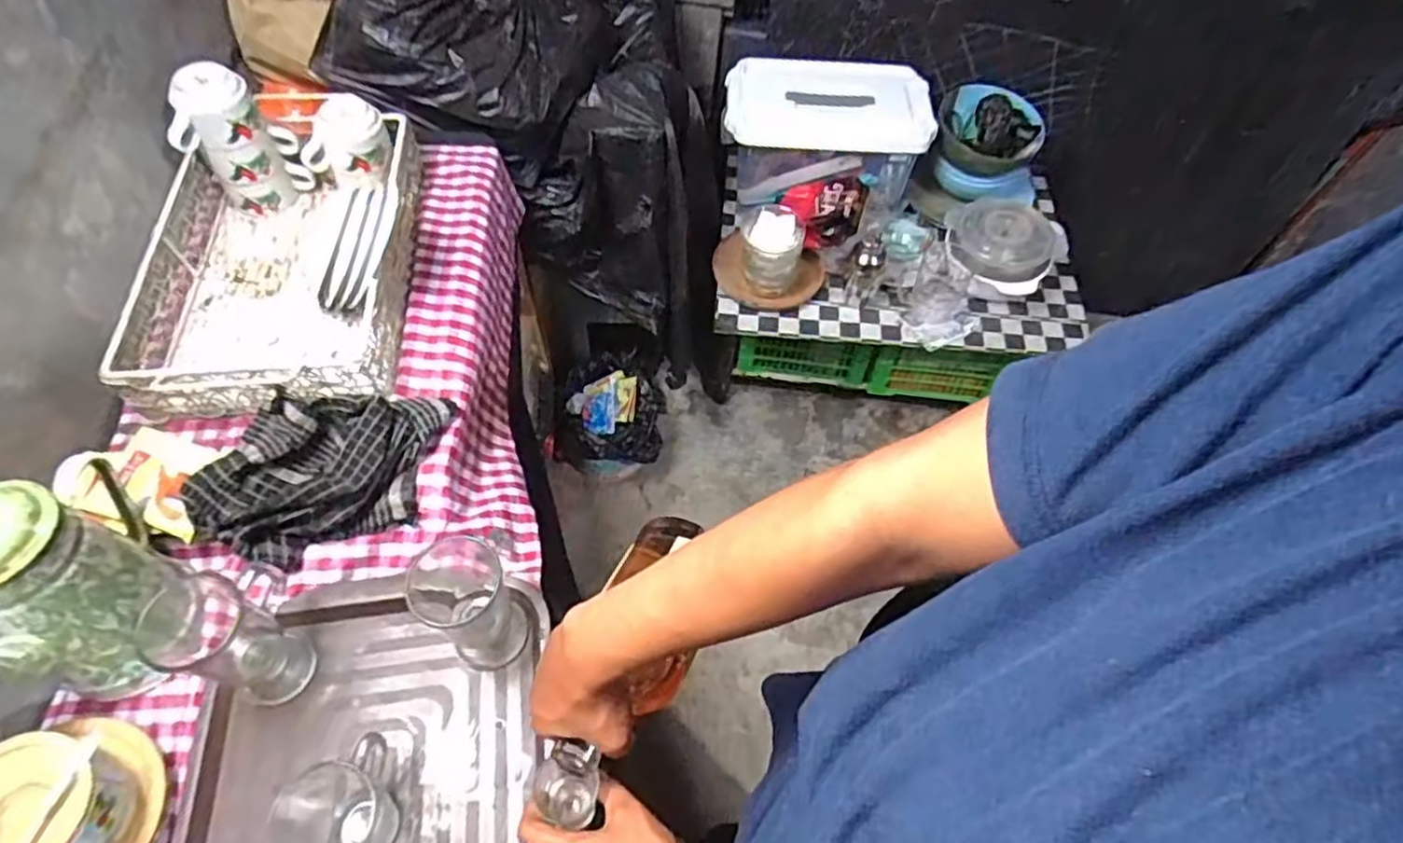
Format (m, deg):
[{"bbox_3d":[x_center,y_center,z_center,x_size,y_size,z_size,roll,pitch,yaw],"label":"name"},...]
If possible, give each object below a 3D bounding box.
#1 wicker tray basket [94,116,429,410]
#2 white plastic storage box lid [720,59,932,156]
[{"bbox_3d":[-0.492,-0.190,0.850,0.276,0.086,0.402,-2,57,-4],"label":"wicker tray basket"},{"bbox_3d":[0.253,-0.624,1.414,0.400,0.064,0.201,0,57,-3],"label":"white plastic storage box lid"}]

